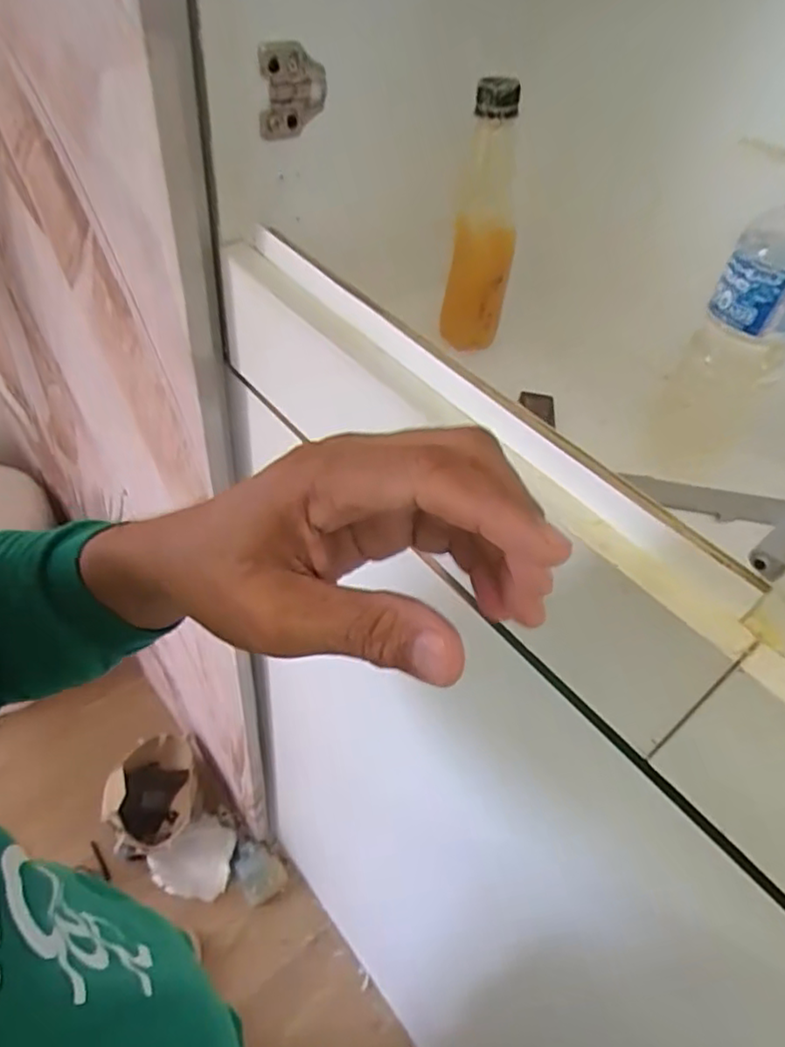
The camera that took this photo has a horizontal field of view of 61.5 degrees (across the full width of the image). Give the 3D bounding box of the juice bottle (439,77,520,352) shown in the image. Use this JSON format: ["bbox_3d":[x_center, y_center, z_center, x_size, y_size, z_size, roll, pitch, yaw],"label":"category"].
[{"bbox_3d":[0.075,-0.228,0.526,0.051,0.201,0.058,7,47,-1],"label":"juice bottle"}]

